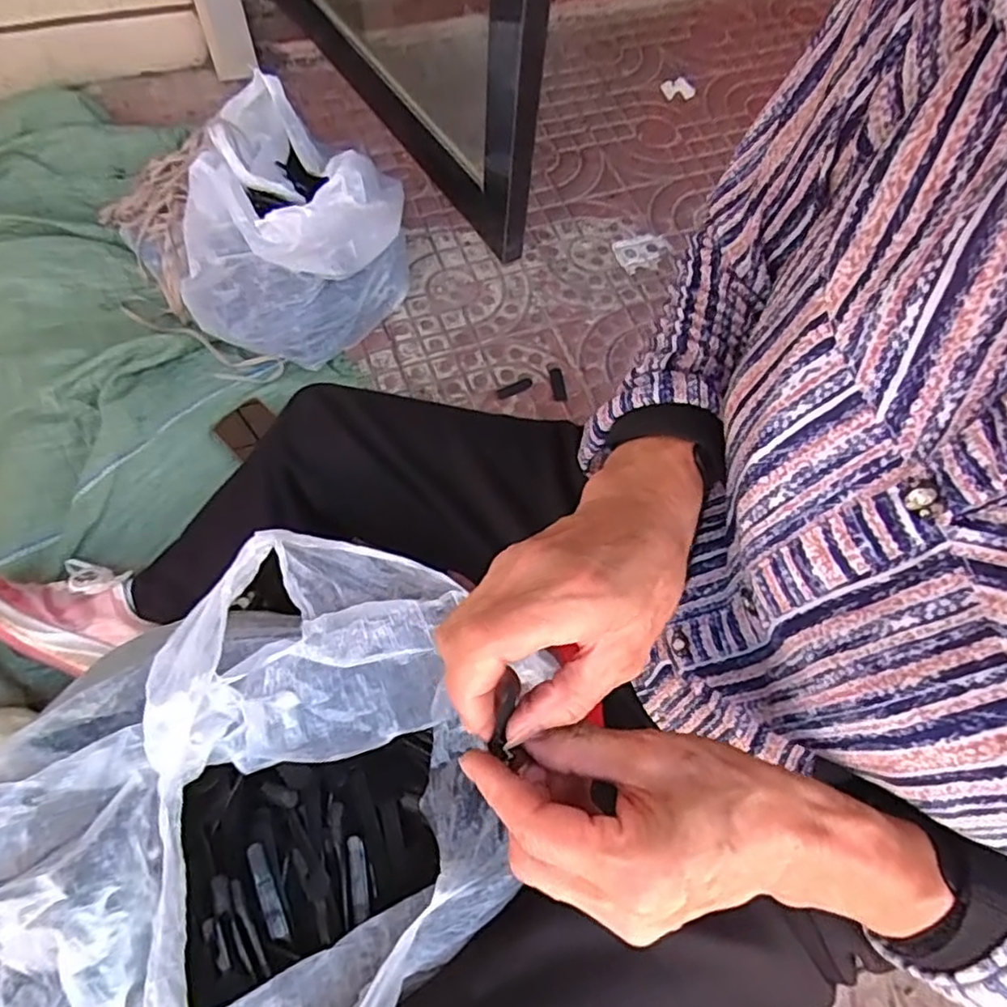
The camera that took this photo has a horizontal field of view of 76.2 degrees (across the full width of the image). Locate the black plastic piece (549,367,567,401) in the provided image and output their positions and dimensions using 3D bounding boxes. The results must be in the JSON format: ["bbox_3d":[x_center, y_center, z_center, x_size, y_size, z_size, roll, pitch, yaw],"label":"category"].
[{"bbox_3d":[0.082,-0.180,0.966,0.020,0.004,0.060,-6,65,-5],"label":"black plastic piece"}]

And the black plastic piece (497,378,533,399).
[{"bbox_3d":[0.017,-0.170,0.948,0.059,0.004,0.019,-27,69,-14],"label":"black plastic piece"}]

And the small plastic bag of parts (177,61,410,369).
[{"bbox_3d":[-0.288,-0.429,0.936,0.274,0.226,0.423,8,63,0],"label":"small plastic bag of parts"}]

